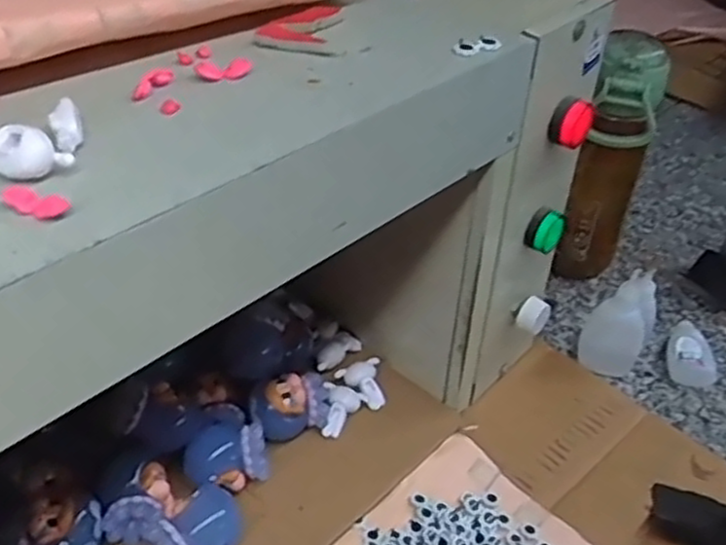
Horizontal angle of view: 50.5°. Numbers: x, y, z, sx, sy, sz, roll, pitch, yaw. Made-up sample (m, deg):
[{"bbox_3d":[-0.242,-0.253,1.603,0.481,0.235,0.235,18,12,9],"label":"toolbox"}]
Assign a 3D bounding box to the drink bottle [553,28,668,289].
[{"bbox_3d":[0.199,-0.085,0.638,0.059,0.215,0.057,16,43,12],"label":"drink bottle"}]

